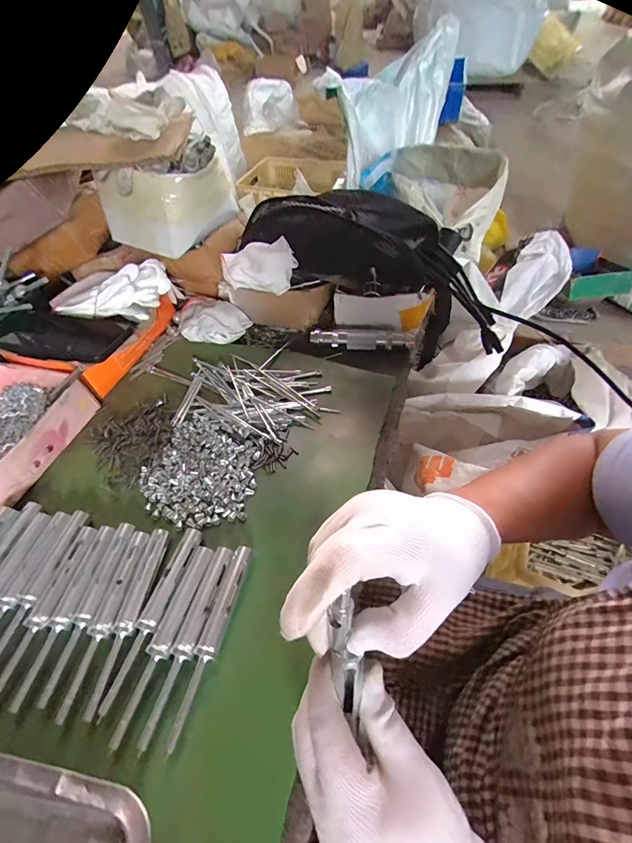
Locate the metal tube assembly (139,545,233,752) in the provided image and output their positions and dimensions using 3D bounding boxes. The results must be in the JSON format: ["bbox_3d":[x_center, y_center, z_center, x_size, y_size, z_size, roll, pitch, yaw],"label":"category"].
[{"bbox_3d":[-0.101,0.172,0.300,0.017,0.010,0.141,9,53,11],"label":"metal tube assembly"}]

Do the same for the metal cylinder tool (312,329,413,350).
[{"bbox_3d":[0.063,-0.112,0.512,0.141,0.022,0.025,4,52,7],"label":"metal cylinder tool"}]

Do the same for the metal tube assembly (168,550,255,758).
[{"bbox_3d":[-0.082,0.173,0.299,0.017,0.015,0.141,9,53,11],"label":"metal tube assembly"}]

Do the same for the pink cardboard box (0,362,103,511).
[{"bbox_3d":[-0.370,0.015,0.418,0.150,0.046,0.177,11,53,13],"label":"pink cardboard box"}]

